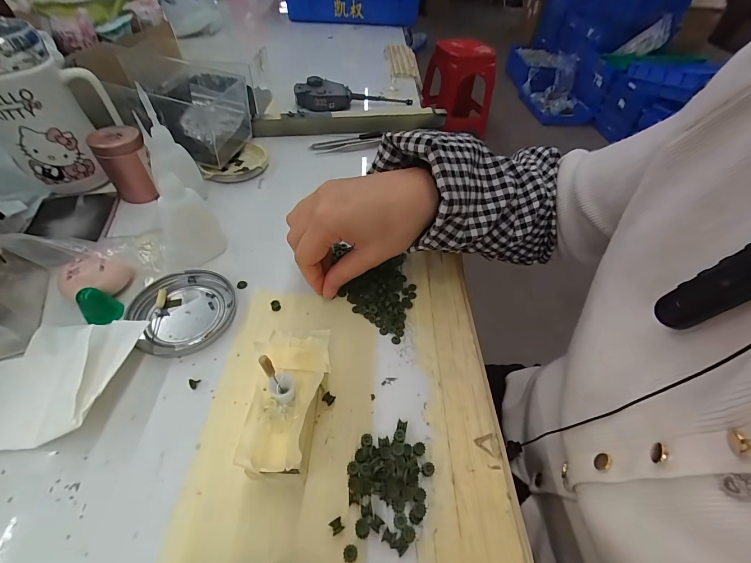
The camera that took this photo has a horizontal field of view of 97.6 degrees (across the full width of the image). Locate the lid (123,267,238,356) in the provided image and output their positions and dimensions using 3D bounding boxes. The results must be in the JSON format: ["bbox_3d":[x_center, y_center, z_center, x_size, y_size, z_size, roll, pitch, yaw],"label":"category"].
[{"bbox_3d":[-0.153,0.023,0.264,0.074,0.011,0.074,3,50,-3],"label":"lid"}]

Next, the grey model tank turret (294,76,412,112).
[{"bbox_3d":[-0.034,-0.307,0.533,0.184,0.033,0.047,-15,53,-18],"label":"grey model tank turret"}]

